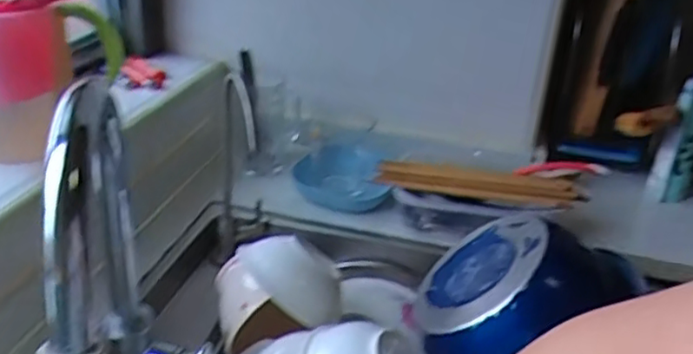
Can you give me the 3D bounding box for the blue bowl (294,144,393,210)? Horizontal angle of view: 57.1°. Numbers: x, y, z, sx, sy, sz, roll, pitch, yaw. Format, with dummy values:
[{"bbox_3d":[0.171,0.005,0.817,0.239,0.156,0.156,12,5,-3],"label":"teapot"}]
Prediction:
[{"bbox_3d":[-0.004,-0.008,0.834,0.124,0.071,0.094,8,28,5],"label":"blue bowl"}]

